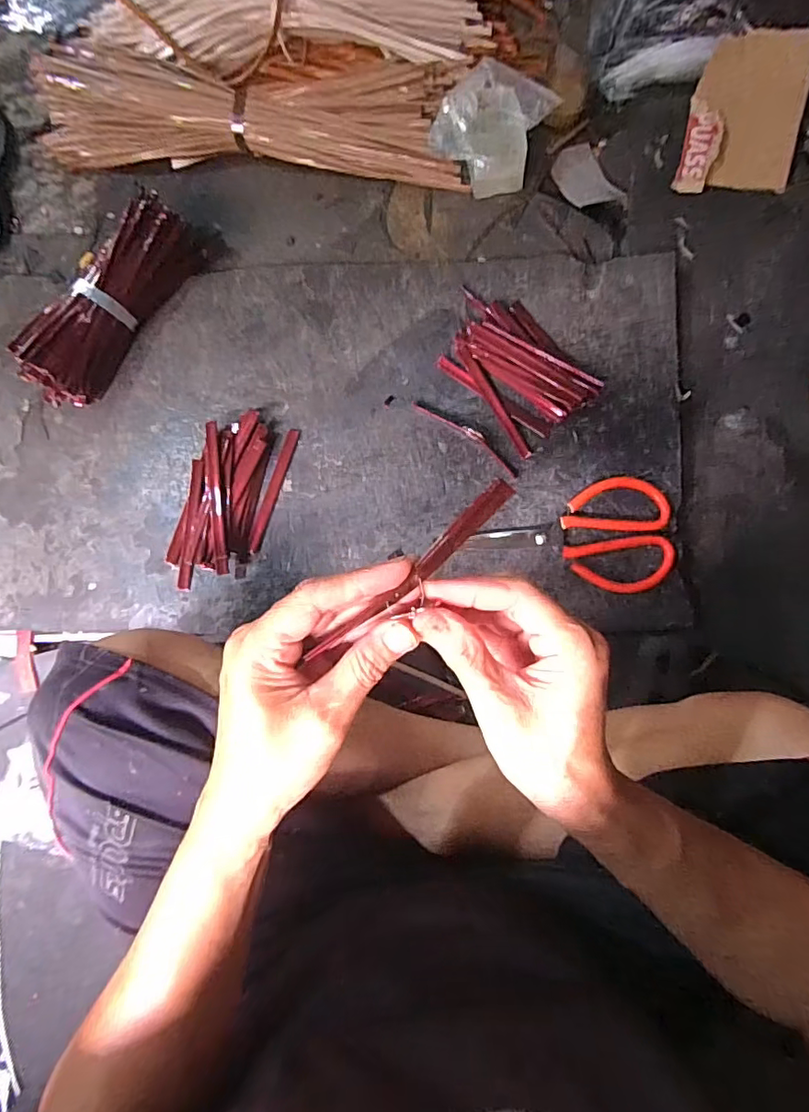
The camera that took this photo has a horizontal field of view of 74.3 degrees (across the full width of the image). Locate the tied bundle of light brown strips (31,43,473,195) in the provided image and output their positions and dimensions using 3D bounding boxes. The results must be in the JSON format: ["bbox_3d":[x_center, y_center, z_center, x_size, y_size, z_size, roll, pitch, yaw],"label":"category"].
[{"bbox_3d":[-0.191,-0.553,0.656,0.540,0.037,0.145,7,86,4],"label":"tied bundle of light brown strips"}]

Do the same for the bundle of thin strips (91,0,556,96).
[{"bbox_3d":[-0.106,-0.659,0.638,0.564,0.061,0.167,4,85,4],"label":"bundle of thin strips"}]

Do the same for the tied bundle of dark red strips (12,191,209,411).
[{"bbox_3d":[-0.336,-0.296,0.615,0.073,0.065,0.271,36,84,9],"label":"tied bundle of dark red strips"}]

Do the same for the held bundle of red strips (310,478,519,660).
[{"bbox_3d":[0.004,0.009,0.270,0.128,0.011,0.014,-41,84,7],"label":"held bundle of red strips"}]

